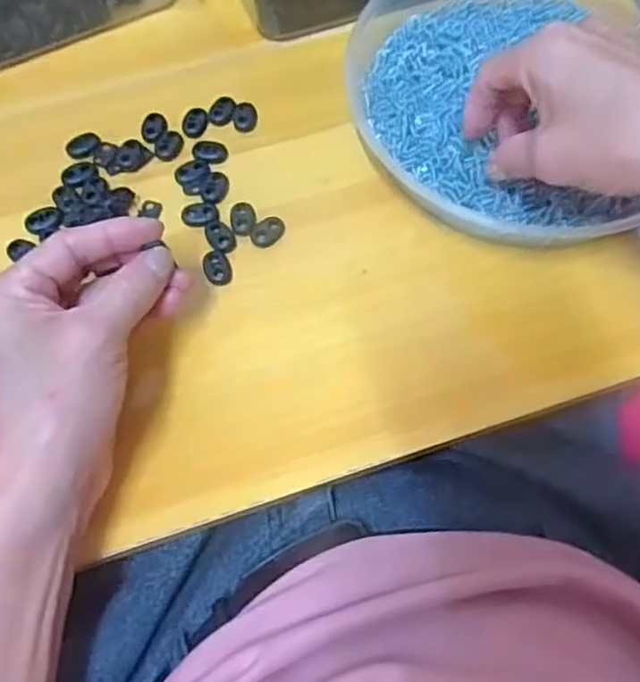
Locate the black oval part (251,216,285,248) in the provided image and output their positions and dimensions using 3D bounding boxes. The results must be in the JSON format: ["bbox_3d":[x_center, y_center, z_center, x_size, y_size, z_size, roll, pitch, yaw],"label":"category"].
[{"bbox_3d":[-0.031,-0.066,0.408,0.014,0.004,0.022,39,72,16],"label":"black oval part"}]

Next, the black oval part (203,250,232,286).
[{"bbox_3d":[-0.060,-0.044,0.403,0.015,0.004,0.023,-19,68,-8],"label":"black oval part"}]

